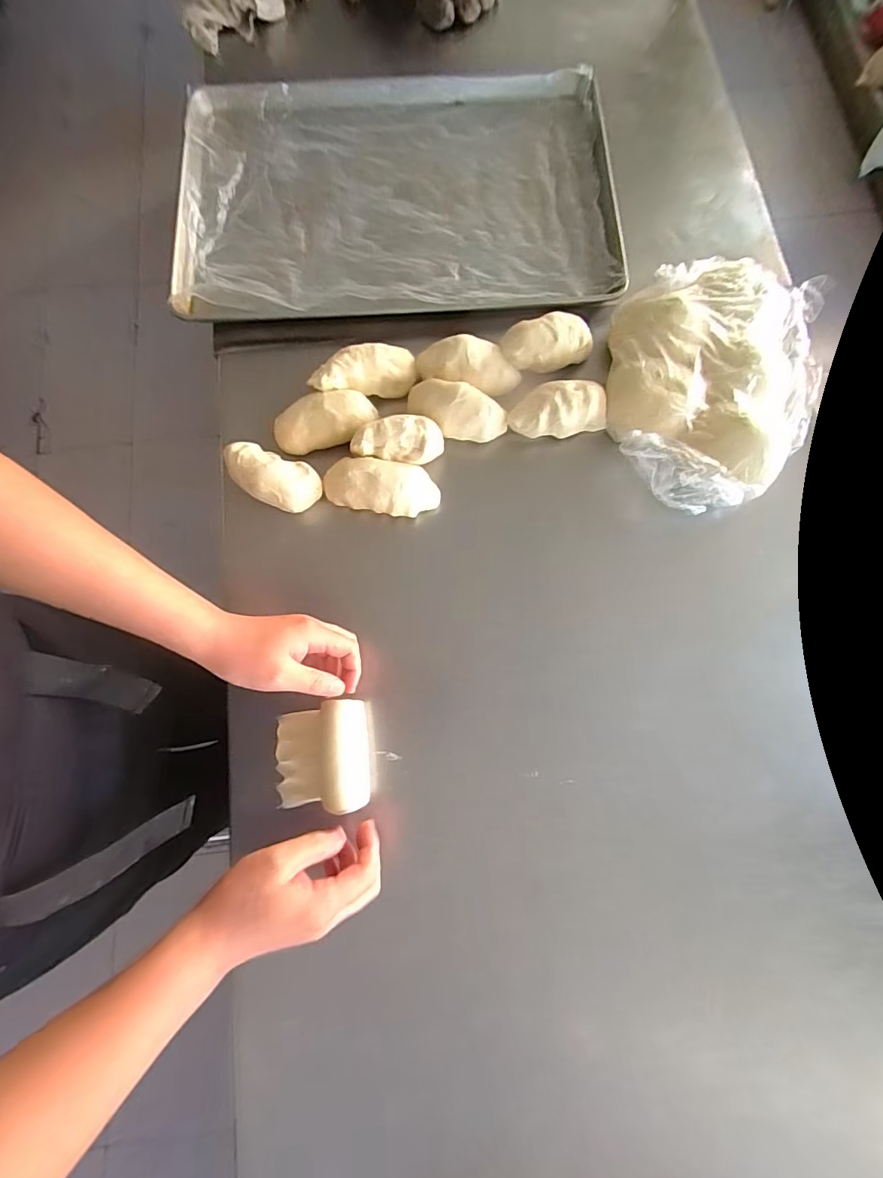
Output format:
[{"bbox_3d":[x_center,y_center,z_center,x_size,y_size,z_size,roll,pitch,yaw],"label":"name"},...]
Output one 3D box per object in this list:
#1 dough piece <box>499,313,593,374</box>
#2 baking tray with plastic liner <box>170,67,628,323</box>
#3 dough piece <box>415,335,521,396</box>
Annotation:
[{"bbox_3d":[0.131,-0.307,0.588,0.118,0.051,0.061,-14,78,-1],"label":"dough piece"},{"bbox_3d":[-0.066,-0.556,0.658,0.580,0.040,0.395,-4,78,1],"label":"baking tray with plastic liner"},{"bbox_3d":[0.034,-0.277,0.590,0.131,0.051,0.069,5,78,3],"label":"dough piece"}]

